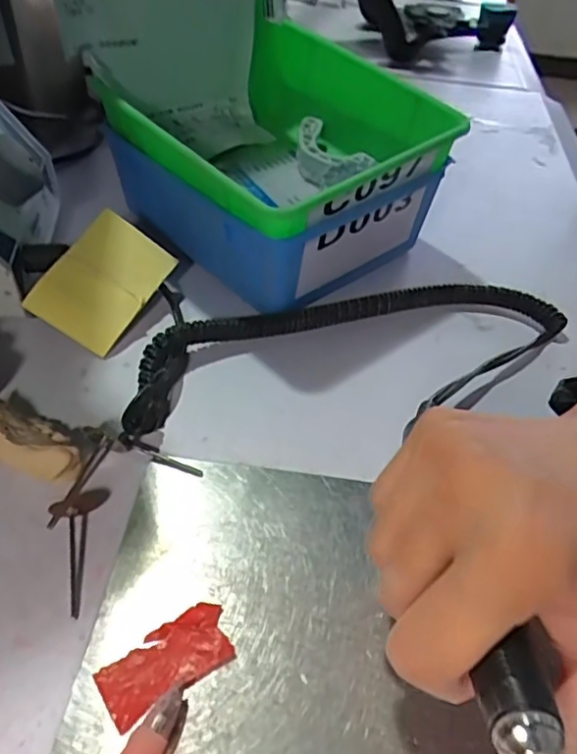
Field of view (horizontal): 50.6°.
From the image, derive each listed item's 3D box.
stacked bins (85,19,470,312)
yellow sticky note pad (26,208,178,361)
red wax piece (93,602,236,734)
[{"bbox_3d":[-0.007,-0.127,0.374,0.146,0.103,0.156,-33,58,-31],"label":"stacked bins"},{"bbox_3d":[-0.101,-0.053,0.334,0.050,0.007,0.072,34,65,-6],"label":"yellow sticky note pad"},{"bbox_3d":[-0.044,0.102,0.219,0.047,0.004,0.023,-24,54,-26],"label":"red wax piece"}]

